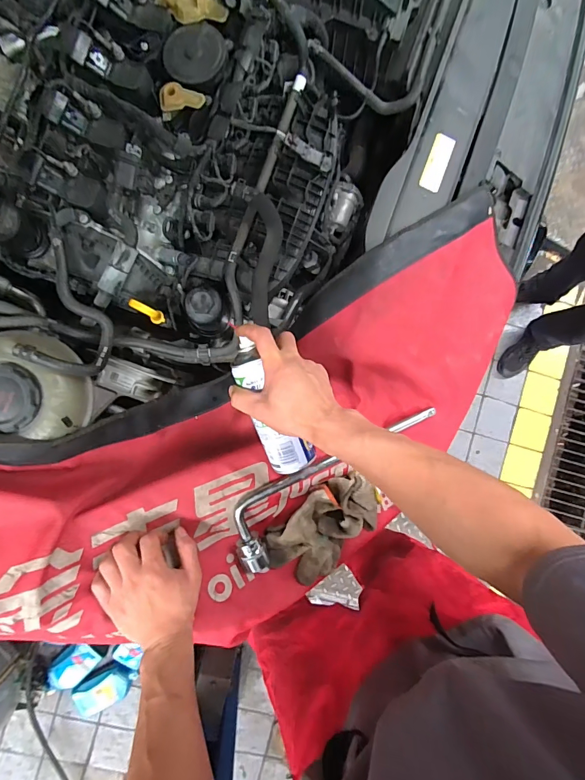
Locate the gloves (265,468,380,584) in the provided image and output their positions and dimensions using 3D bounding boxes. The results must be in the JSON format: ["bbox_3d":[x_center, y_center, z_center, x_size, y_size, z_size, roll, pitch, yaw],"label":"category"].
[{"bbox_3d":[0.050,0.210,0.576,0.190,0.043,0.116,-38,93,-5],"label":"gloves"}]

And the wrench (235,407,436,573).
[{"bbox_3d":[0.054,0.121,0.584,0.377,0.032,0.098,-39,93,-4],"label":"wrench"}]

